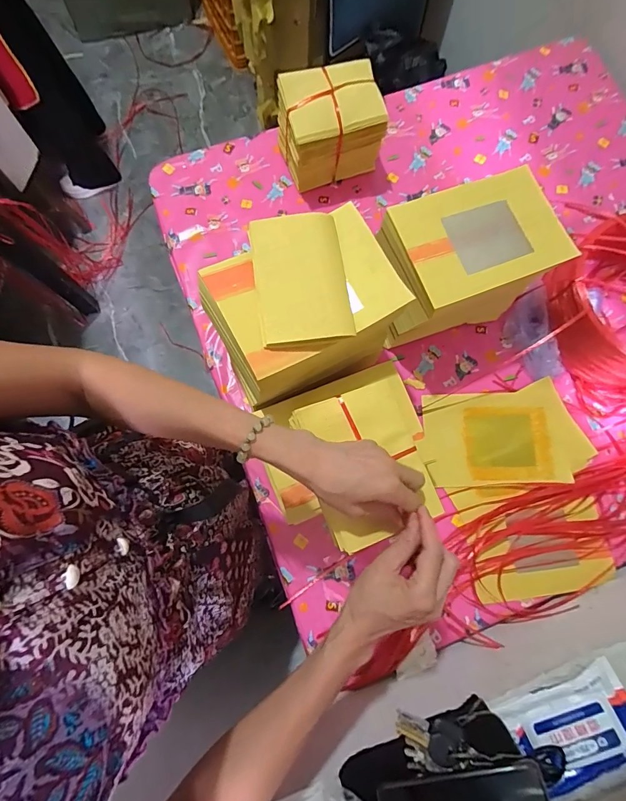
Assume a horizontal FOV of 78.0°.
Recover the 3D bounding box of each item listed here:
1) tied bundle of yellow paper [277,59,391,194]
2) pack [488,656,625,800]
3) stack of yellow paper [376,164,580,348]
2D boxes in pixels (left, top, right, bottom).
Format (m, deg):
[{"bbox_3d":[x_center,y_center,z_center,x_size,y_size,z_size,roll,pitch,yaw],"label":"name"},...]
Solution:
[{"bbox_3d":[0.030,-0.494,0.704,0.164,0.153,0.115,-18,79,-5],"label":"tied bundle of yellow paper"},{"bbox_3d":[0.305,0.377,0.444,0.151,0.028,0.094,-21,79,-6],"label":"pack"},{"bbox_3d":[0.222,-0.211,0.617,0.240,0.182,0.169,-17,79,-5],"label":"stack of yellow paper"}]

